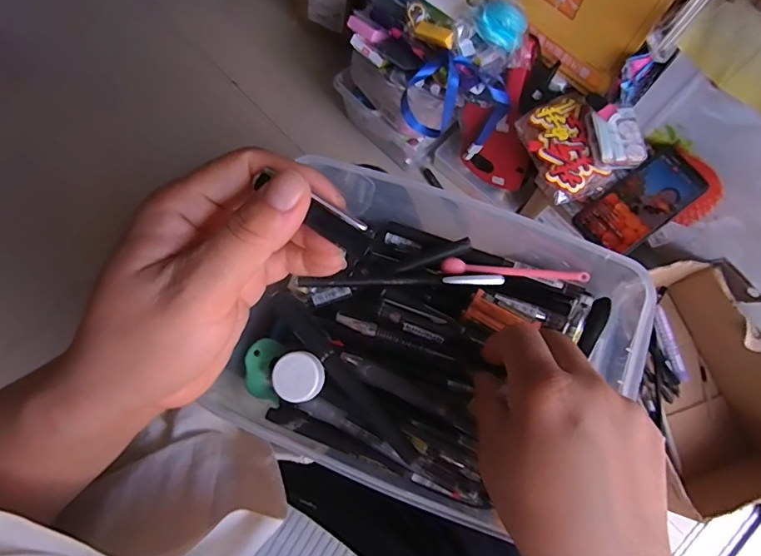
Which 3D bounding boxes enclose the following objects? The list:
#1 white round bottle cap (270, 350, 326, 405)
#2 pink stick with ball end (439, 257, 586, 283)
[{"bbox_3d":[-0.049,0.060,0.283,0.029,0.011,0.029,0,76,0],"label":"white round bottle cap"},{"bbox_3d":[0.090,-0.004,0.322,0.095,0.010,0.012,5,75,19],"label":"pink stick with ball end"}]

